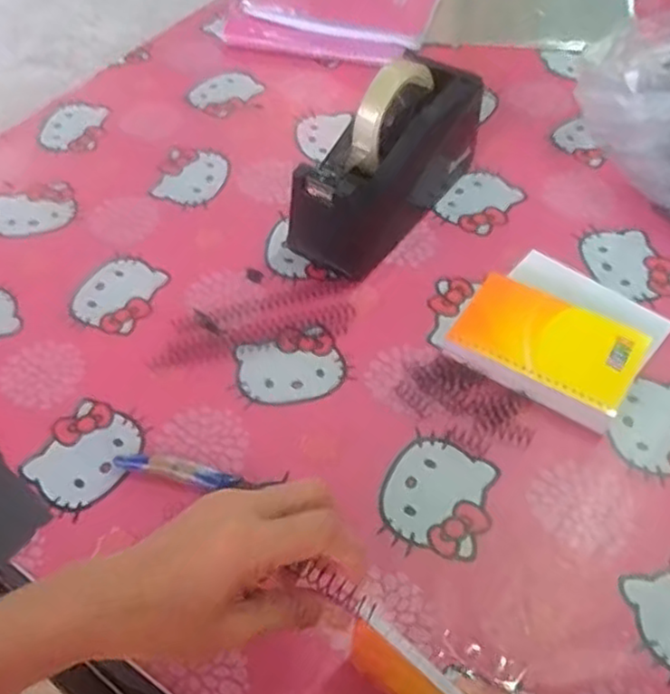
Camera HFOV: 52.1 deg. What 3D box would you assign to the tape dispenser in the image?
[{"bbox_3d":[0.047,-0.165,0.598,0.071,0.128,0.212,32,61,24],"label":"tape dispenser"}]

